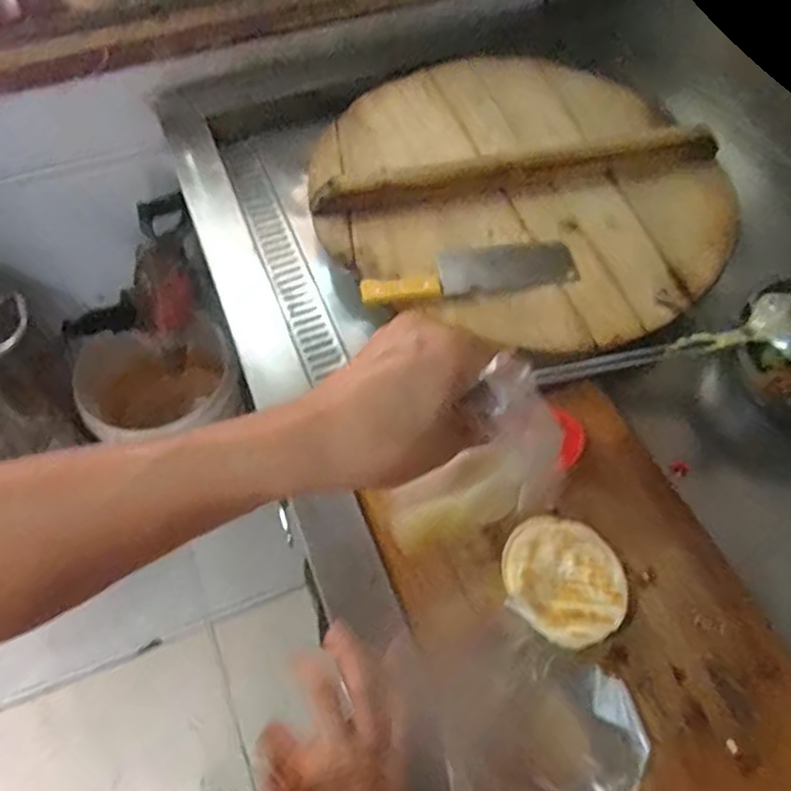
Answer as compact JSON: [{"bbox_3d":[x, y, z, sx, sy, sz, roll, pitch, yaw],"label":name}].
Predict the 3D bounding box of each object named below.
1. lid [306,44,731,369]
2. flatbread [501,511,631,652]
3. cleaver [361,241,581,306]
[{"bbox_3d":[0.180,-0.306,0.879,0.525,0.036,0.532,0,59,0],"label":"lid"},{"bbox_3d":[0.158,0.178,0.634,0.106,0.032,0.121,-37,66,-20],"label":"flatbread"},{"bbox_3d":[0.089,-0.152,0.808,0.264,0.025,0.075,-12,60,-7],"label":"cleaver"}]

